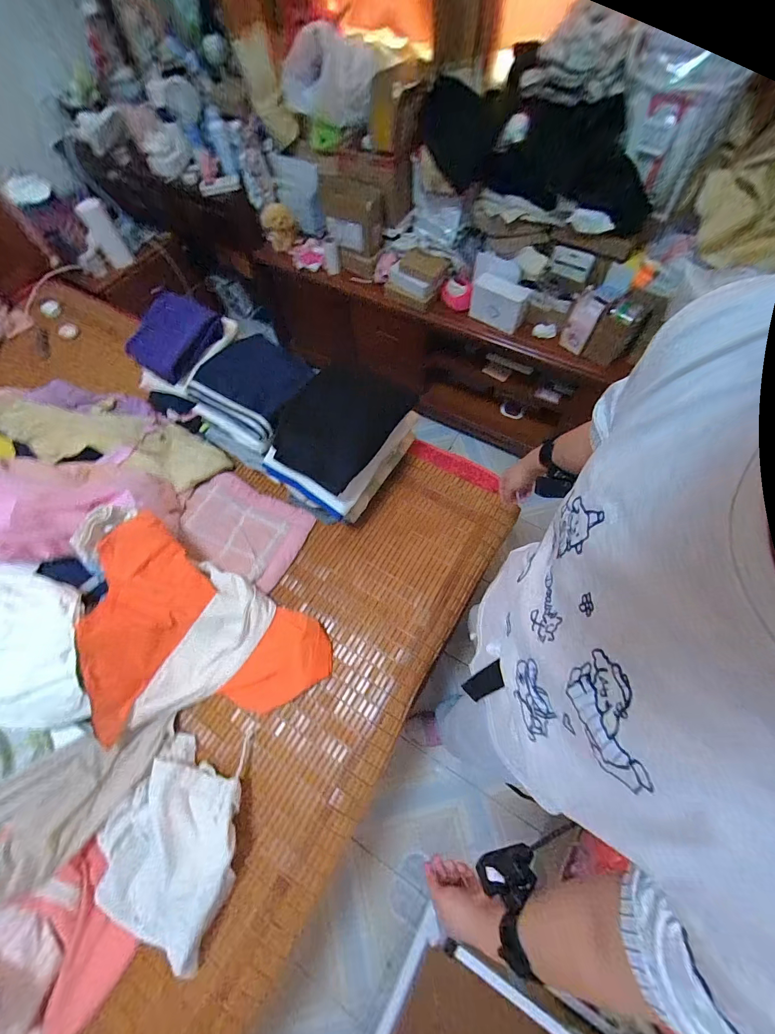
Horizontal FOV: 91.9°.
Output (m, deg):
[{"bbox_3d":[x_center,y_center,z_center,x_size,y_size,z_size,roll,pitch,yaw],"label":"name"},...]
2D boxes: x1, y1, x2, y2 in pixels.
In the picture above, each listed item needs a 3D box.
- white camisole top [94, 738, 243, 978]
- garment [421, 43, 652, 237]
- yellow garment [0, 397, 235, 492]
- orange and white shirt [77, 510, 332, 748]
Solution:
[{"bbox_3d":[-0.389,0.600,0.693,0.247,0.088,0.273,22,70,12],"label":"white camisole top"},{"bbox_3d":[0.400,-0.985,0.985,0.619,0.227,0.277,37,73,17],"label":"garment"},{"bbox_3d":[-0.873,-0.243,1.062,0.862,0.109,0.212,12,68,8],"label":"yellow garment"},{"bbox_3d":[-0.415,0.272,0.782,0.492,0.189,0.349,28,71,15],"label":"orange and white shirt"}]

